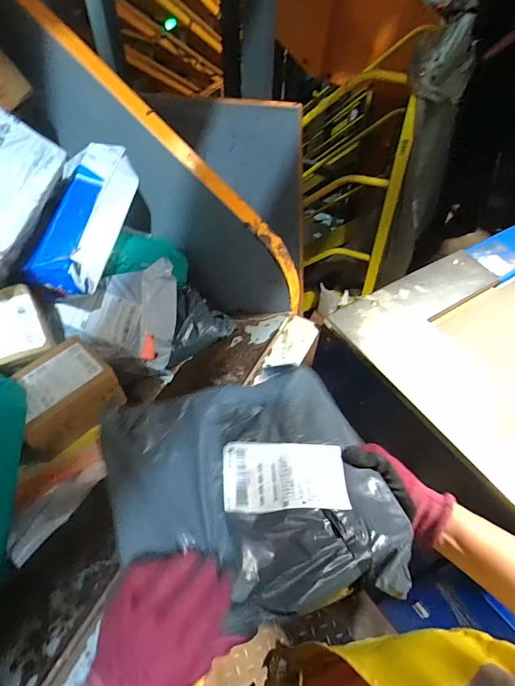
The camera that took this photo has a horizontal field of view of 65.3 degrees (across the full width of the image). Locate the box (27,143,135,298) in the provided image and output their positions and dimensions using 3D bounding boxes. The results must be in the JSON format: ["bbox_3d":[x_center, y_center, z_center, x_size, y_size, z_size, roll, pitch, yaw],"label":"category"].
[{"bbox_3d":[-0.266,-0.190,0.620,0.090,0.071,0.250,13,75,8],"label":"box"}]

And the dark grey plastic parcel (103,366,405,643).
[{"bbox_3d":[-0.007,0.143,0.412,0.260,0.035,0.250,-16,53,-15],"label":"dark grey plastic parcel"}]

